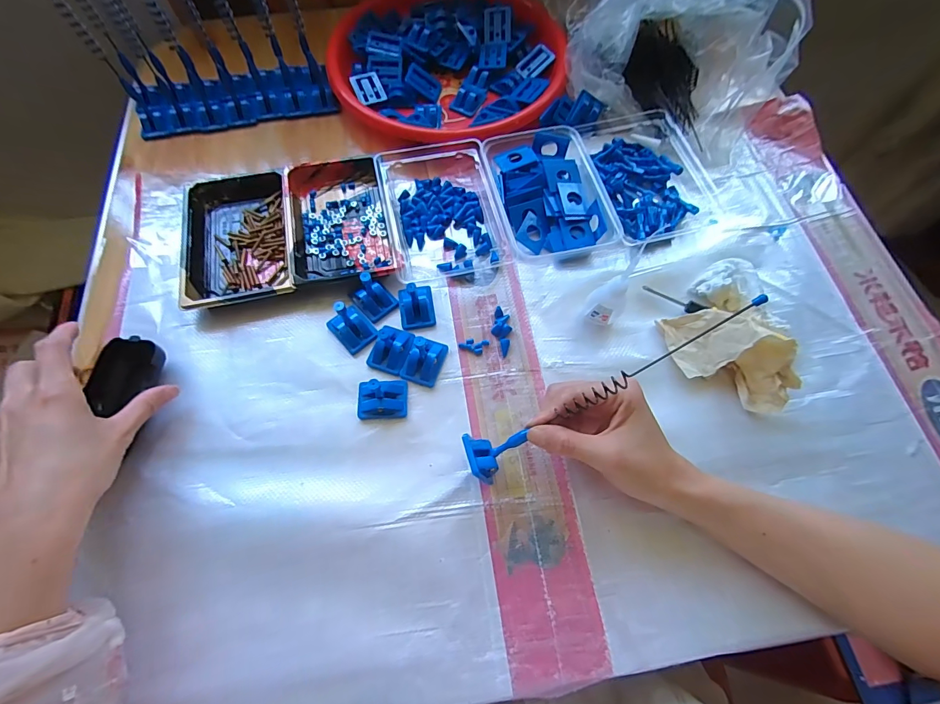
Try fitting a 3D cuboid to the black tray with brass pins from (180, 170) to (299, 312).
[{"bbox_3d":[-0.241,-0.120,0.427,0.104,0.021,0.159,-12,68,-5],"label":"black tray with brass pins"}]

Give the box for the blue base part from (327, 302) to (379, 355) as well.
[{"bbox_3d":[-0.114,-0.028,0.381,0.033,0.043,0.041,-42,77,-13],"label":"blue base part"}]

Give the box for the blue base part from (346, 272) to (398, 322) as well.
[{"bbox_3d":[-0.097,-0.060,0.392,0.034,0.043,0.041,-38,76,-12],"label":"blue base part"}]

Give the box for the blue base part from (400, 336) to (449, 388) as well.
[{"bbox_3d":[-0.043,0.007,0.382,0.033,0.021,0.043,20,69,8],"label":"blue base part"}]

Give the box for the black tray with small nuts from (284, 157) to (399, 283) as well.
[{"bbox_3d":[-0.139,-0.143,0.438,0.099,0.021,0.158,-12,68,-5],"label":"black tray with small nuts"}]

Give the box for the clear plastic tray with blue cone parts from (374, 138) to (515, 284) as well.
[{"bbox_3d":[-0.033,-0.163,0.443,0.118,0.027,0.168,-12,68,-5],"label":"clear plastic tray with blue cone parts"}]

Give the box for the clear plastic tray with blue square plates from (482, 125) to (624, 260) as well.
[{"bbox_3d":[0.082,-0.174,0.443,0.107,0.033,0.153,-15,68,-6],"label":"clear plastic tray with blue square plates"}]

